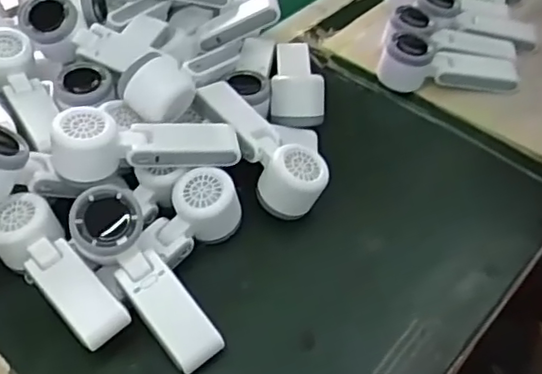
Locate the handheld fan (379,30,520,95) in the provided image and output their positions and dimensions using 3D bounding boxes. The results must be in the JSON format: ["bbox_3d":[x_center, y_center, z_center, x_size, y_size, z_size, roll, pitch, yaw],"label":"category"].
[{"bbox_3d":[0.208,-0.138,0.751,0.152,0.063,0.060,5,47,-15],"label":"handheld fan"}]

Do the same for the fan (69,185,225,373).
[{"bbox_3d":[-0.106,0.077,0.520,0.054,0.045,0.168,-35,85,-28],"label":"fan"}]

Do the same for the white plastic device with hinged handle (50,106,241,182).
[{"bbox_3d":[-0.114,-0.037,0.577,0.163,0.045,0.060,-1,47,-18],"label":"white plastic device with hinged handle"}]

